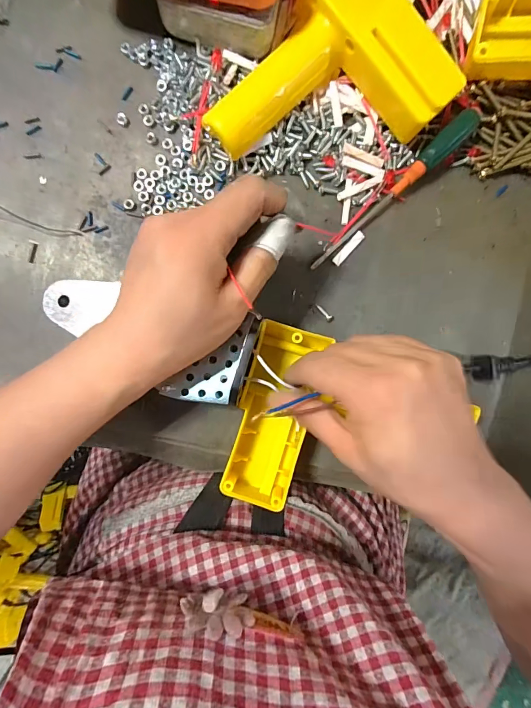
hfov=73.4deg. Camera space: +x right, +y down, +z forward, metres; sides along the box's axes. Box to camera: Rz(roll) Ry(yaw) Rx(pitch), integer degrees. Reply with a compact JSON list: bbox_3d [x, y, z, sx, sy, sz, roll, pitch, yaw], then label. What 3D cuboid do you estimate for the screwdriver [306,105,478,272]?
[{"bbox_3d":[0.088,-0.112,0.246,0.146,0.015,0.015,-43,94,-1],"label":"screwdriver"}]

